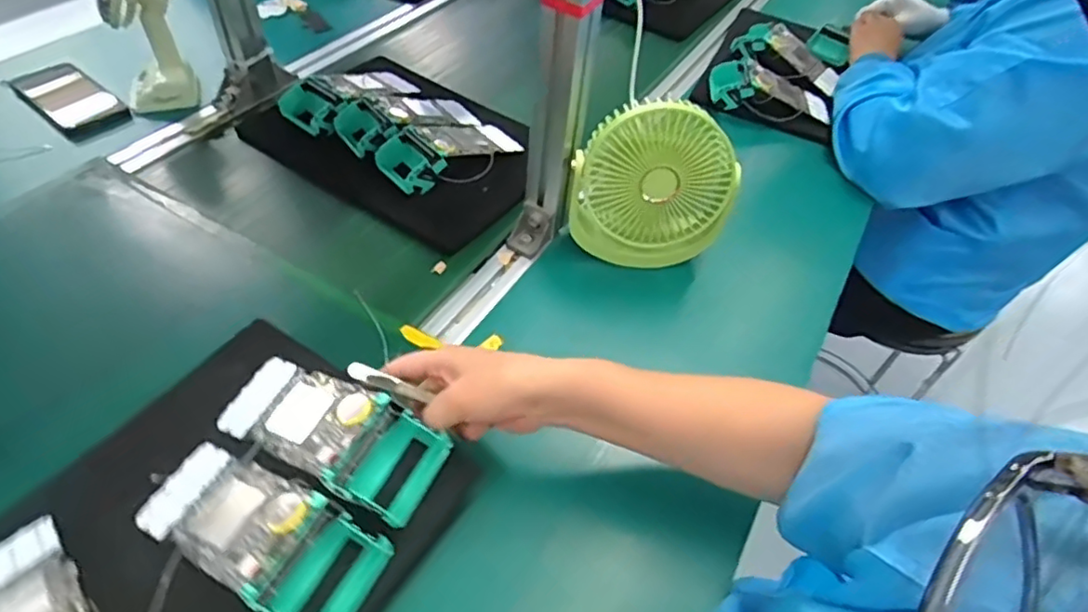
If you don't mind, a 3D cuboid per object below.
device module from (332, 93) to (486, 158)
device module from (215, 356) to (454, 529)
[{"bbox_3d":[-0.168,-0.233,0.771,0.164,0.044,0.082,-27,53,-35],"label":"device module"},{"bbox_3d":[-0.160,0.085,0.453,0.176,0.042,0.070,22,55,19],"label":"device module"}]

